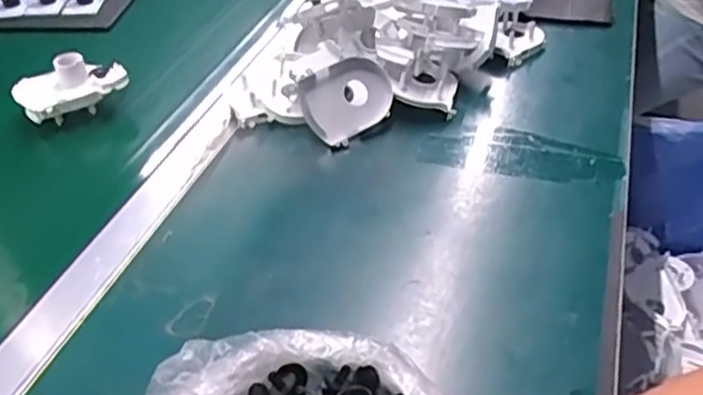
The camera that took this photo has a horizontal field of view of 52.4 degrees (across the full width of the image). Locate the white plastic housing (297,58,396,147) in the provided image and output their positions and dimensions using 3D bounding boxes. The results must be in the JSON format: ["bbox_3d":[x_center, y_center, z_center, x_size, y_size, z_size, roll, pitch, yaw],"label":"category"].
[{"bbox_3d":[-0.003,-0.092,0.660,0.083,0.065,0.021,-39,9,-19],"label":"white plastic housing"}]

